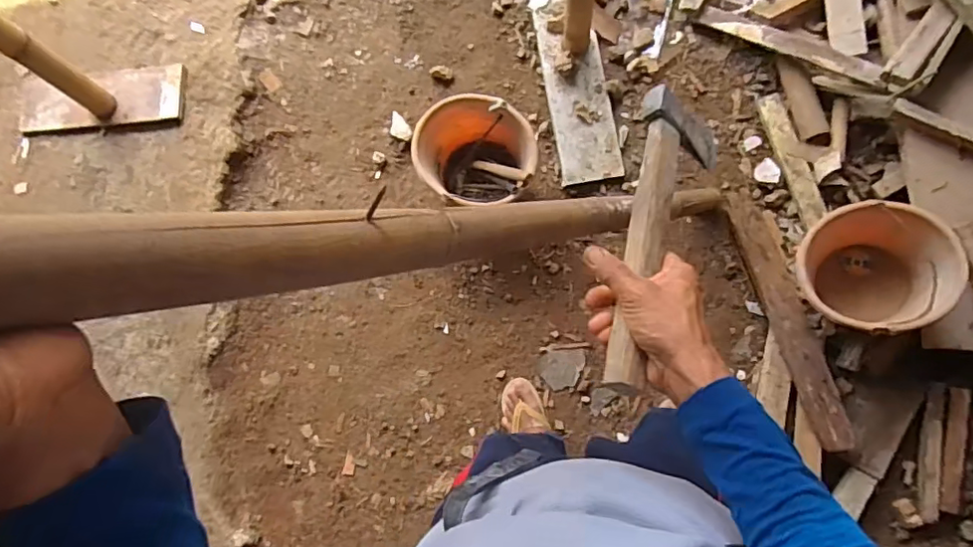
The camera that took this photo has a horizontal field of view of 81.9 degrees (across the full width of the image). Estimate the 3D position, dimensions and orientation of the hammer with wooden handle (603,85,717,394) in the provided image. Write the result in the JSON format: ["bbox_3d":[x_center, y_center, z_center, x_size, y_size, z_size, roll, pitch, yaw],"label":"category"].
[{"bbox_3d":[0.156,-0.032,0.521,0.089,0.040,0.306,25,65,-9],"label":"hammer with wooden handle"}]

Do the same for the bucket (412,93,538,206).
[{"bbox_3d":[-0.023,-0.280,1.338,0.269,0.189,0.226,4,81,5],"label":"bucket"}]

